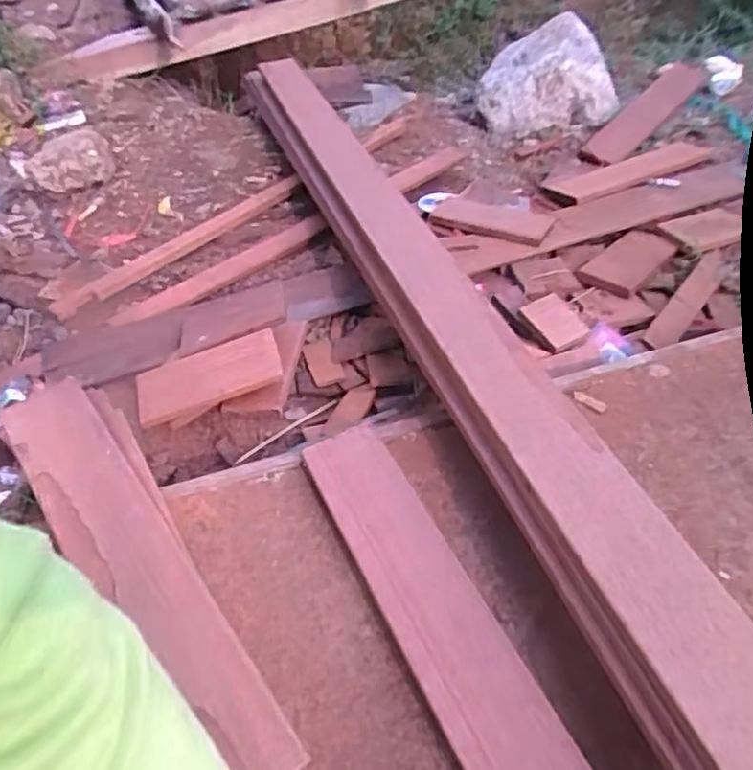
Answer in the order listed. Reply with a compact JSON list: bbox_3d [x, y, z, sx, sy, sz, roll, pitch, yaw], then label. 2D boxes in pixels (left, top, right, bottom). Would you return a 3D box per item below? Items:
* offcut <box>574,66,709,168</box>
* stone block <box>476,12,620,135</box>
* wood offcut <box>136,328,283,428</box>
[{"bbox_3d":[0.434,-0.442,1.059,0.284,0.022,0.068,-43,56,-16],"label":"offcut"},{"bbox_3d":[0.277,-0.515,1.077,0.225,0.147,0.125,-3,45,0],"label":"stone block"},{"bbox_3d":[-0.170,-0.008,0.656,0.144,0.018,0.064,-18,53,-1],"label":"wood offcut"}]

